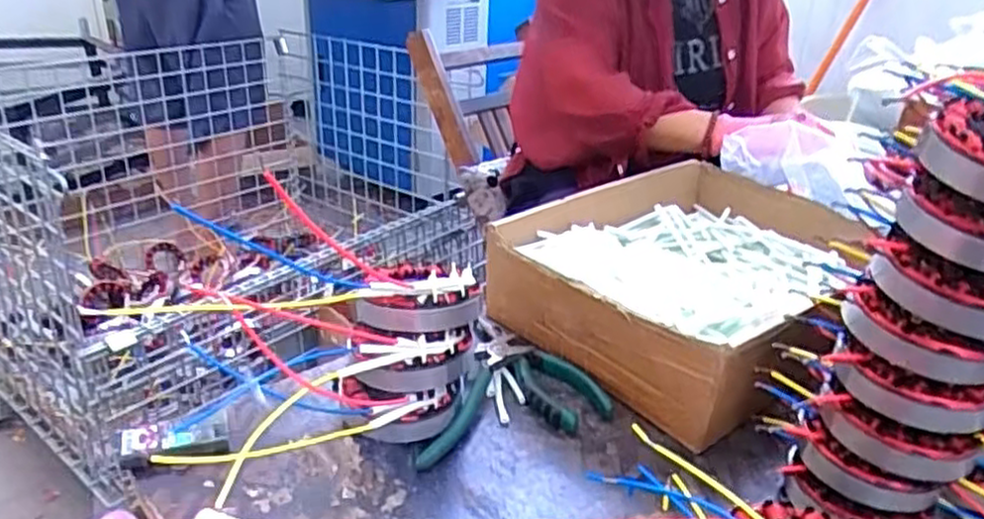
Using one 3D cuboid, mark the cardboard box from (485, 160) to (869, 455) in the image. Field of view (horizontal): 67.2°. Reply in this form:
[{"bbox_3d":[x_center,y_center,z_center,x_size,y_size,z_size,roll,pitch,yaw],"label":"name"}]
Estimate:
[{"bbox_3d":[0.187,0.013,0.690,0.247,0.096,0.344,24,33,36],"label":"cardboard box"}]

